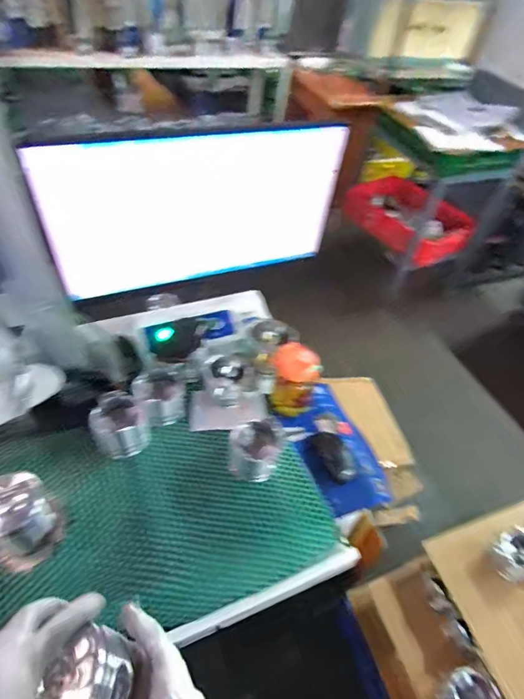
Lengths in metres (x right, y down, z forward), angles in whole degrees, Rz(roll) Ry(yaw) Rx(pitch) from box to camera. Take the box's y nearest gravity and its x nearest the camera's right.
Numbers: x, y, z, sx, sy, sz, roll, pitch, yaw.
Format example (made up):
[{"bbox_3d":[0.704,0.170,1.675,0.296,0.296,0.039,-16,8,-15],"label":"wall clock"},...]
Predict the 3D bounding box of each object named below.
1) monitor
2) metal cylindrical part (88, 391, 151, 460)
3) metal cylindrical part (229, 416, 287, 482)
[{"bbox_3d":[-0.102,-0.237,0.690,0.481,0.254,0.049,-16,51,-20],"label":"monitor"},{"bbox_3d":[-0.268,0.142,0.754,0.093,0.075,0.097,3,47,-3],"label":"metal cylindrical part"},{"bbox_3d":[-0.011,0.183,0.742,0.088,0.075,0.091,3,47,-3],"label":"metal cylindrical part"}]

